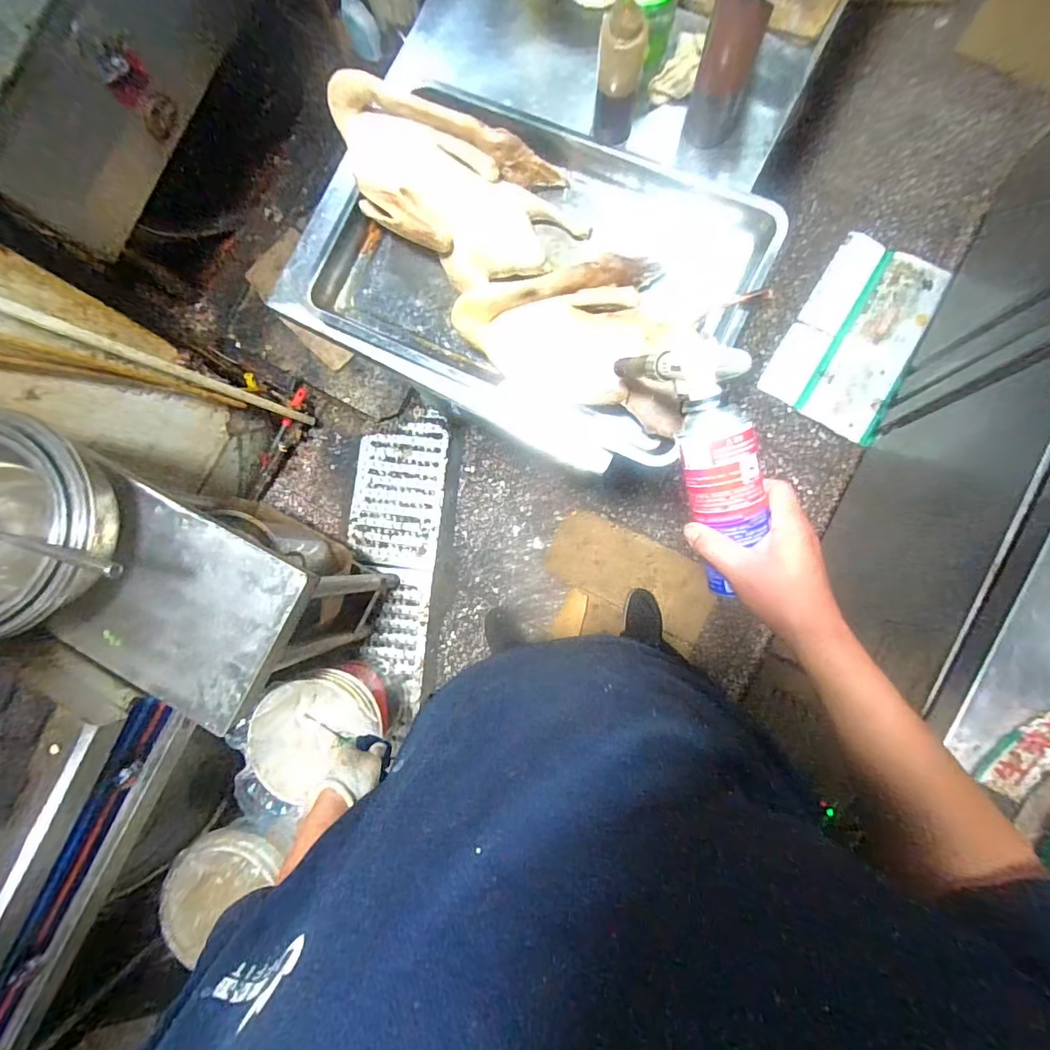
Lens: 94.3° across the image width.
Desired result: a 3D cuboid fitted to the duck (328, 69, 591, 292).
[{"bbox_3d":[-0.102,-0.481,0.685,0.342,0.126,0.216,36,90,8],"label":"duck"}]

